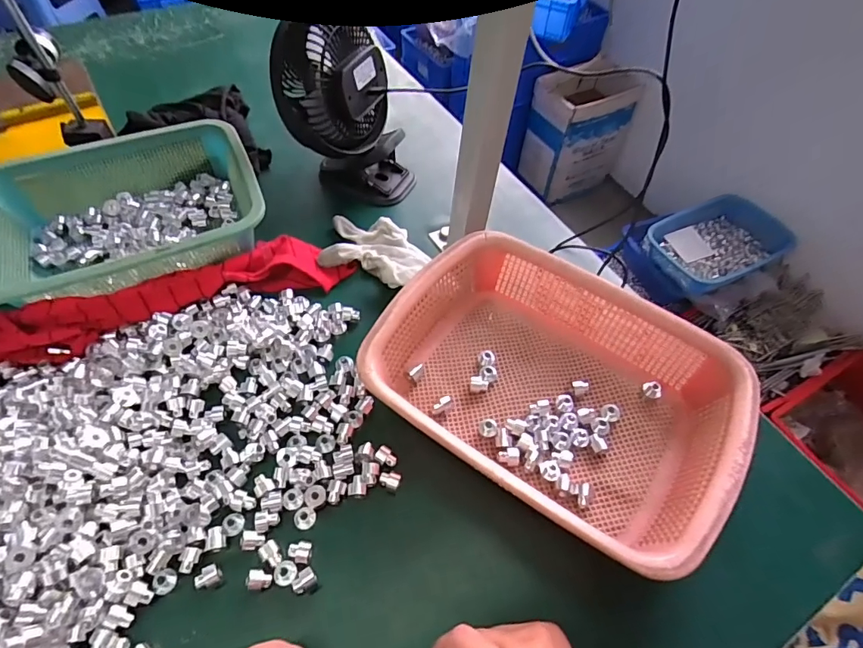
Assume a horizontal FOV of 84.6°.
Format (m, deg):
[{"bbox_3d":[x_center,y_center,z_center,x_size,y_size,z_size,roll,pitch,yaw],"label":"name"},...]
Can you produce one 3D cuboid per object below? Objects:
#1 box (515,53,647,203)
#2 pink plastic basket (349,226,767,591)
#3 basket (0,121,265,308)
[{"bbox_3d":[0.469,-0.618,1.547,0.271,0.373,0.220,-21,60,-18],"label":"box"},{"bbox_3d":[0.103,0.054,0.418,0.290,0.077,0.211,32,58,17],"label":"pink plastic basket"},{"bbox_3d":[-0.325,-0.117,0.502,0.265,0.059,0.196,-20,59,-18],"label":"basket"}]

